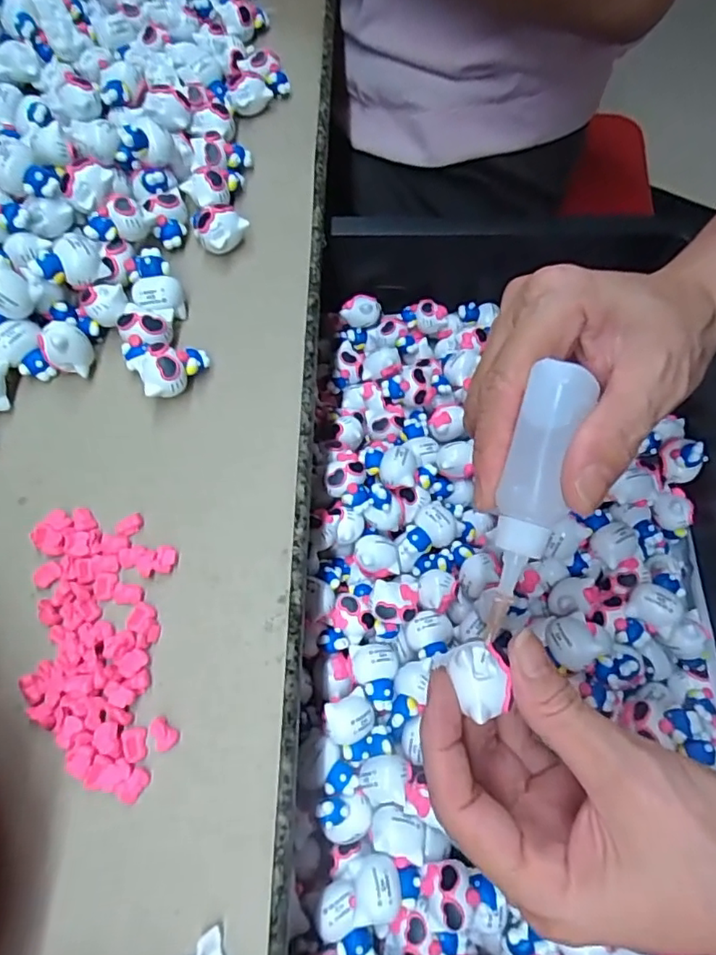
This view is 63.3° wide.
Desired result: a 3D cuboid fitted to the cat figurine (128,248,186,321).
[{"bbox_3d":[-0.106,-0.099,0.304,0.024,0.023,0.038,-28,67,-11],"label":"cat figurine"}]

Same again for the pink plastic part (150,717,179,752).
[{"bbox_3d":[-0.076,0.099,0.224,0.013,0.004,0.009,40,72,19],"label":"pink plastic part"}]

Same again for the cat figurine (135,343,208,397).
[{"bbox_3d":[-0.093,-0.055,0.287,0.025,0.020,0.034,39,72,18],"label":"cat figurine"}]

